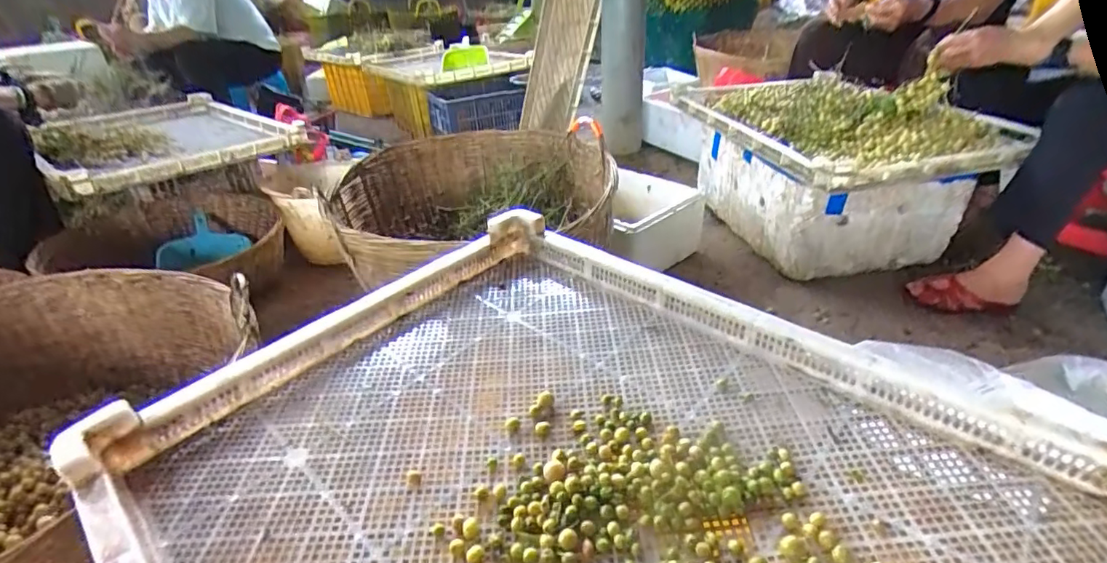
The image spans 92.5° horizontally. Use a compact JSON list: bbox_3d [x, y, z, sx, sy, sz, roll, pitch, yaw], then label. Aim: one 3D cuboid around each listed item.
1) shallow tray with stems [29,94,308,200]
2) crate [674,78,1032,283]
[{"bbox_3d":[-1.121,-0.425,1.521,0.556,0.105,0.703,-30,40,-35],"label":"shallow tray with stems"},{"bbox_3d":[0.774,-0.375,1.611,0.573,0.420,0.925,-10,32,-10],"label":"crate"}]

